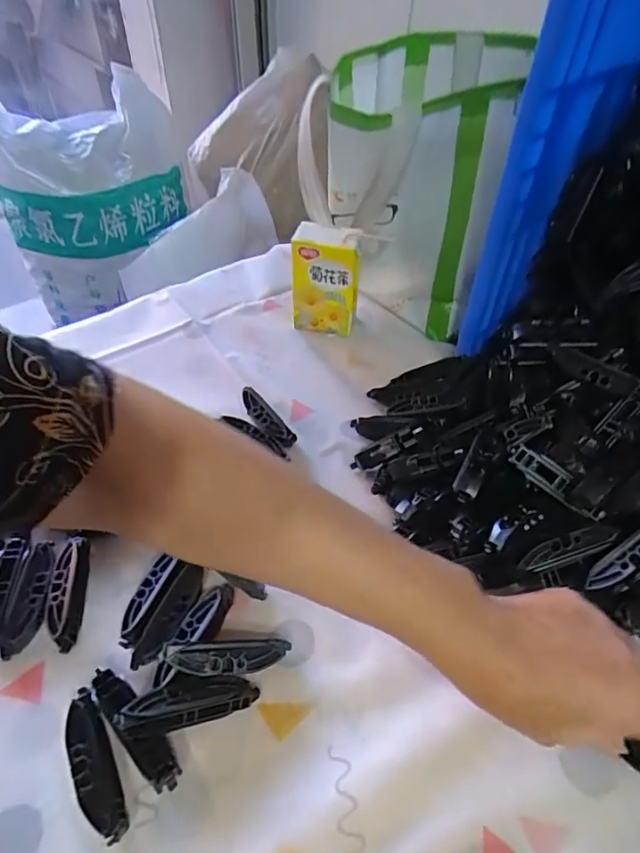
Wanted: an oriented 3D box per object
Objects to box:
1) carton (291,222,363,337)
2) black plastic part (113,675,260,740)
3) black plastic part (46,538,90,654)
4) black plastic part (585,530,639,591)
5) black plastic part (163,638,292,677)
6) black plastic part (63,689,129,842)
[{"bbox_3d":[0.007,-0.156,0.551,0.070,0.108,0.044,12,49,10],"label":"carton"},{"bbox_3d":[-0.078,0.165,0.309,0.082,0.020,0.025,2,43,-30],"label":"black plastic part"},{"bbox_3d":[-0.179,0.118,0.364,0.021,0.021,0.081,-8,48,-8],"label":"black plastic part"},{"bbox_3d":[0.209,0.086,0.344,0.071,0.004,0.017,-44,53,10],"label":"black plastic part"},{"bbox_3d":[-0.057,0.146,0.324,0.080,0.014,0.018,6,45,-22],"label":"black plastic part"},{"bbox_3d":[-0.129,0.193,0.294,0.022,0.017,0.080,-21,51,-19],"label":"black plastic part"}]

